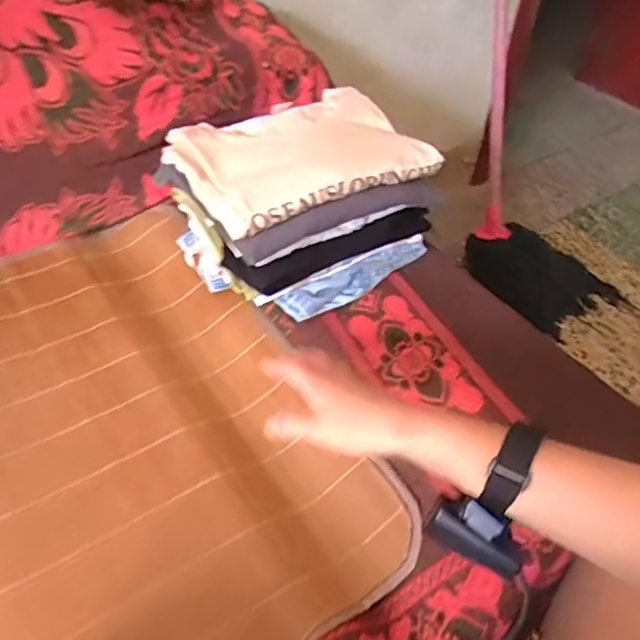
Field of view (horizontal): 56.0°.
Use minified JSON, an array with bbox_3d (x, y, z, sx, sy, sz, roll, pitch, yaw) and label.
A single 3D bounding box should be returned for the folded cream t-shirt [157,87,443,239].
[{"bbox_3d":[-0.023,-0.211,0.727,0.280,0.031,0.211,-22,51,-24],"label":"folded cream t-shirt"}]

